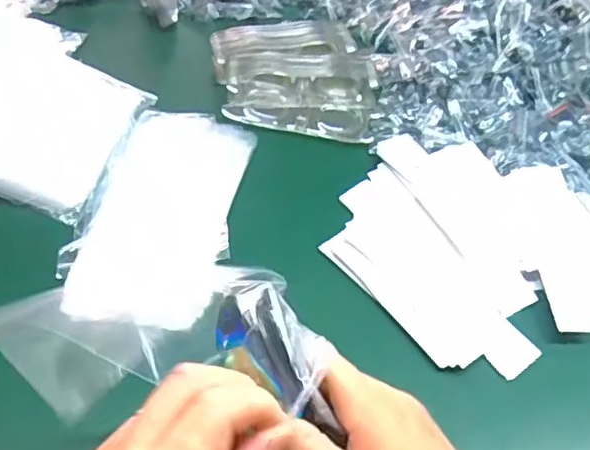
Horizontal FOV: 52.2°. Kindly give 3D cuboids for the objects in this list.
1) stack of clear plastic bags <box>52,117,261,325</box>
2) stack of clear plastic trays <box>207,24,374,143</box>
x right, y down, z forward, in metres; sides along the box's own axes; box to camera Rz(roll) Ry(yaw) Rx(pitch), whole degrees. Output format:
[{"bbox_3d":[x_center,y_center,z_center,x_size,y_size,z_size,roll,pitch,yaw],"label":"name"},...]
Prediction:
[{"bbox_3d":[-0.115,-0.025,0.524,0.127,0.014,0.240,7,50,1],"label":"stack of clear plastic bags"},{"bbox_3d":[-0.001,-0.166,0.638,0.162,0.038,0.176,-1,50,-6],"label":"stack of clear plastic trays"}]

